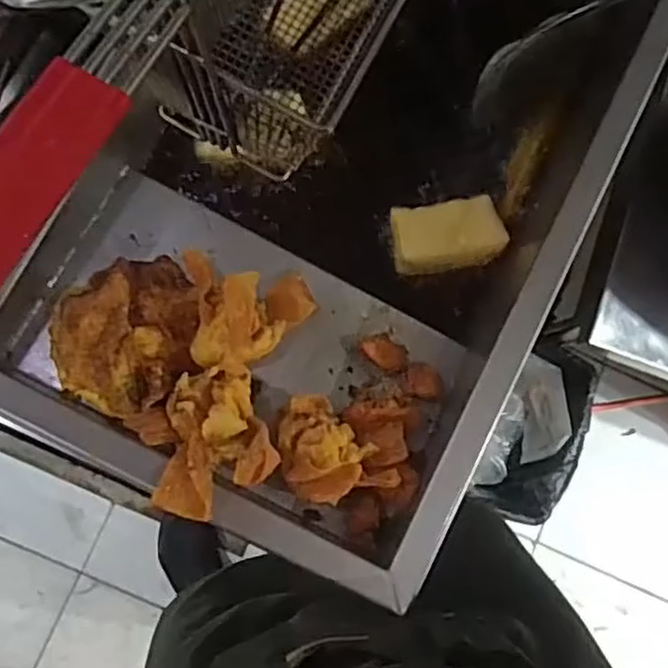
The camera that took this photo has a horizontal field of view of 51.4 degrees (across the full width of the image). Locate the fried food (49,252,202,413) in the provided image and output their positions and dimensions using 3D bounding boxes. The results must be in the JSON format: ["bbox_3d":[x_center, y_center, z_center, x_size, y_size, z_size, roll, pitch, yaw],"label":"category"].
[{"bbox_3d":[-0.168,0.001,0.570,0.129,0.035,0.119,1,83,-6],"label":"fried food"}]

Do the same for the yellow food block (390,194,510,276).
[{"bbox_3d":[0.111,-0.096,0.663,0.103,0.031,0.067,-11,84,-8],"label":"yellow food block"}]

